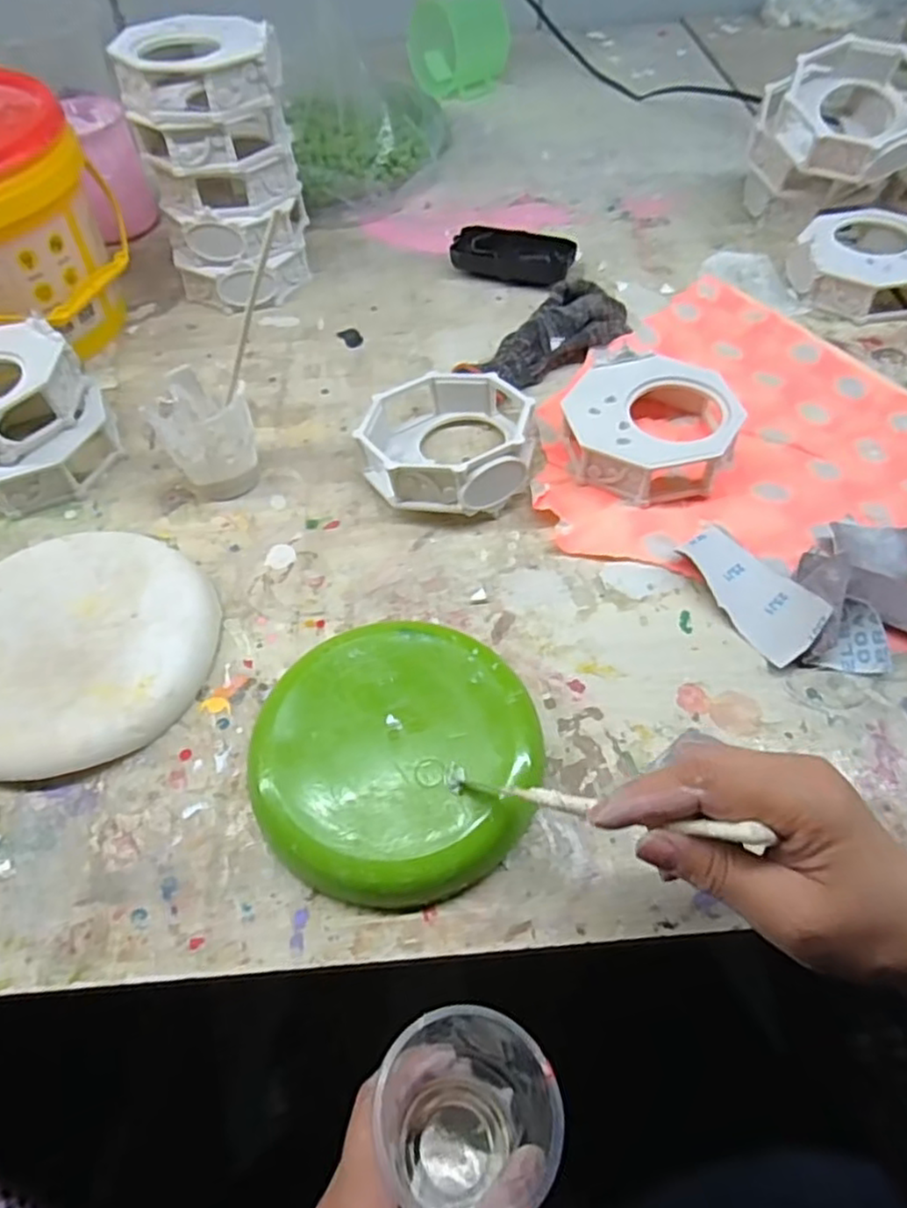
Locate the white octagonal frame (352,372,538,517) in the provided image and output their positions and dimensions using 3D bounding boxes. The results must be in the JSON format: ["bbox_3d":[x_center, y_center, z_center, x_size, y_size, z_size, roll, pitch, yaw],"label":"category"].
[{"bbox_3d":[-0.003,-0.117,0.485,0.116,0.050,0.122,9,56,9],"label":"white octagonal frame"}]

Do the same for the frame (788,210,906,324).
[{"bbox_3d":[0.359,-0.299,0.601,0.117,0.043,0.119,31,62,21],"label":"frame"}]

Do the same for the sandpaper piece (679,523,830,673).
[{"bbox_3d":[0.179,-0.011,0.419,0.039,0.022,0.099,-23,58,-13],"label":"sandpaper piece"}]

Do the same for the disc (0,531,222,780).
[{"bbox_3d":[-0.227,0.026,0.412,0.160,0.023,0.153,-1,55,2],"label":"disc"}]

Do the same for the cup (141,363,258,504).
[{"bbox_3d":[-0.170,-0.116,0.480,0.059,0.070,0.055,-30,59,-17],"label":"cup"}]

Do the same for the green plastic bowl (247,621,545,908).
[{"bbox_3d":[-0.030,0.077,0.363,0.143,0.027,0.141,-1,55,2],"label":"green plastic bowl"}]

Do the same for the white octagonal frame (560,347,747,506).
[{"bbox_3d":[0.136,-0.126,0.488,0.116,0.037,0.111,27,61,19],"label":"white octagonal frame"}]

